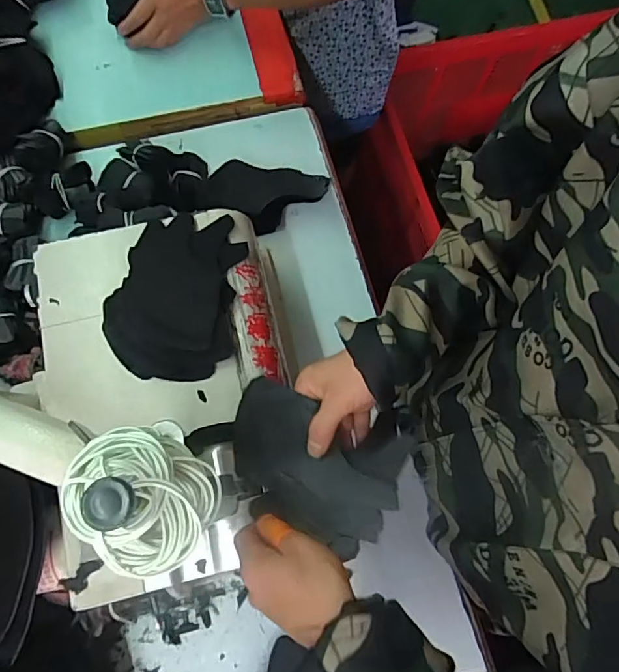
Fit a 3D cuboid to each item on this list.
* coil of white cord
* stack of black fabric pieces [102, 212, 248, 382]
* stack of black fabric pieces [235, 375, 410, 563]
[{"bbox_3d":[-0.086,0.079,0.248,0.071,0.034,0.061,41,76,8],"label":"coil of white cord"},{"bbox_3d":[-0.129,-0.045,0.473,0.118,0.029,0.166,4,73,0],"label":"stack of black fabric pieces"},{"bbox_3d":[0.001,0.109,0.425,0.145,0.041,0.114,16,74,3],"label":"stack of black fabric pieces"}]

